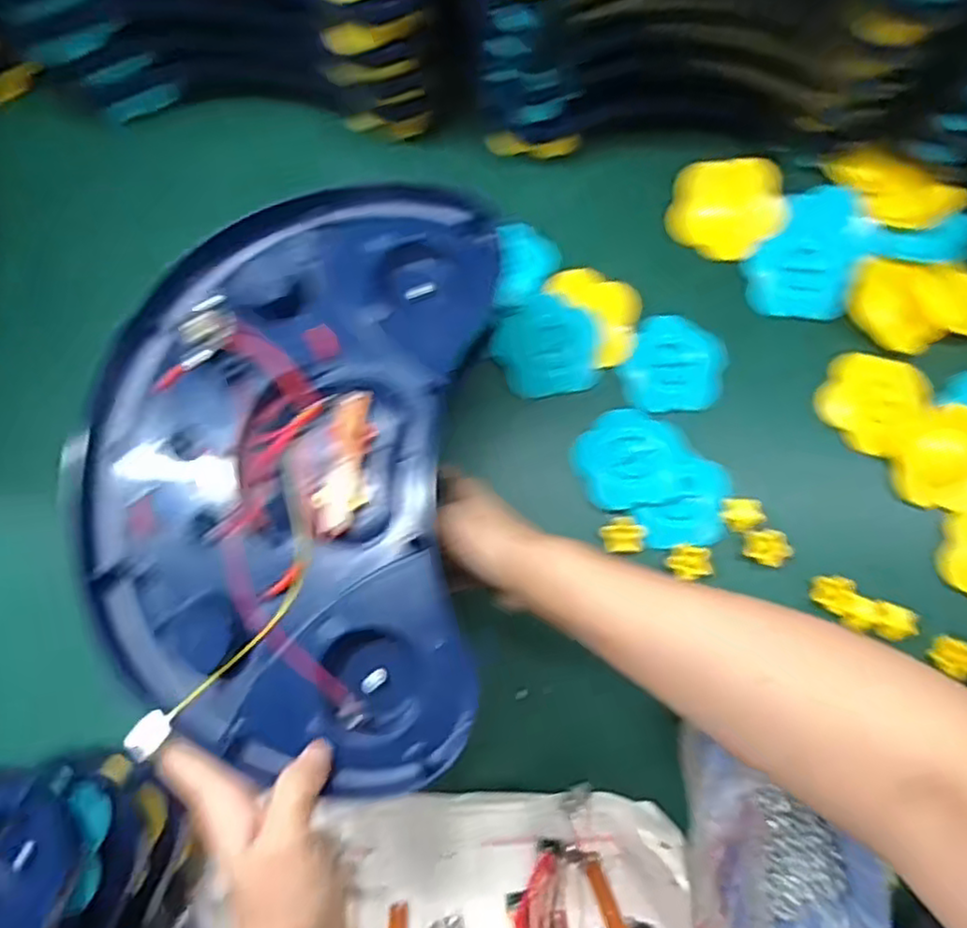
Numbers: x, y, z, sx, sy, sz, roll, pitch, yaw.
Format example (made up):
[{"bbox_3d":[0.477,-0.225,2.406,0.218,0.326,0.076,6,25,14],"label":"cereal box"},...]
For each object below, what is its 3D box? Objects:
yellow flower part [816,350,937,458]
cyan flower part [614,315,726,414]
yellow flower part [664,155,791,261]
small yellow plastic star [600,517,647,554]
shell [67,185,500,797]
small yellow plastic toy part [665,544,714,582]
[{"bbox_3d":[0.308,-0.051,0.541,0.074,0.011,0.078,40,81,7],"label":"yellow flower part"},{"bbox_3d":[0.154,-0.077,0.548,0.076,0.018,0.075,0,79,0],"label":"cyan flower part"},{"bbox_3d":[0.199,-0.208,0.559,0.093,0.016,0.076,-4,103,1],"label":"yellow flower part"},{"bbox_3d":[0.106,0.054,0.519,0.032,0.005,0.027,-2,79,-1],"label":"small yellow plastic star"},{"bbox_3d":[-0.110,-0.004,0.388,0.215,0.039,0.325,3,79,1],"label":"shell"},{"bbox_3d":[0.155,0.073,0.511,0.034,0.007,0.024,-1,79,0],"label":"small yellow plastic toy part"}]

